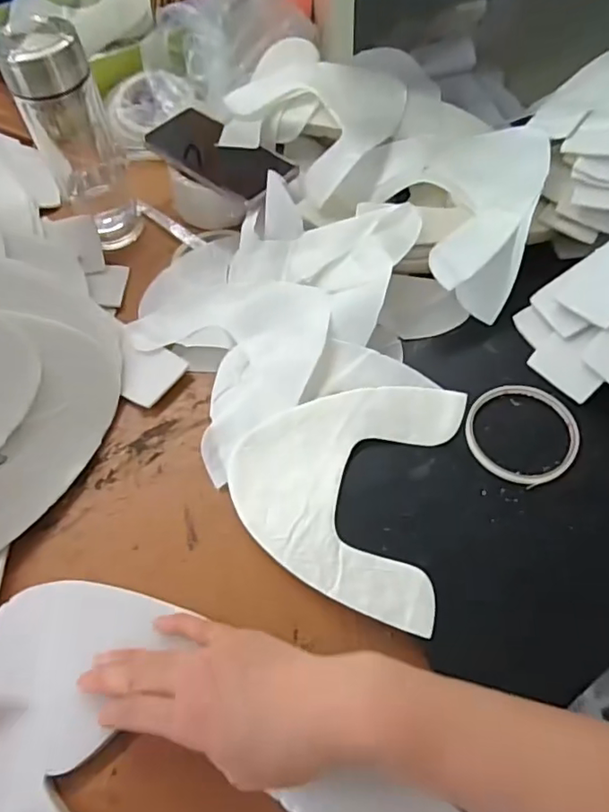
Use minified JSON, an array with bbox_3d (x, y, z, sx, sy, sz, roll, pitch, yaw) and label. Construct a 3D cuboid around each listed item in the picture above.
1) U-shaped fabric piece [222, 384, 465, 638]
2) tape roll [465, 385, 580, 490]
[{"bbox_3d":[0.026,0.058,0.435,0.167,0.020,0.182,12,61,9],"label":"U-shaped fabric piece"},{"bbox_3d":[0.173,0.021,0.448,0.086,0.008,0.085,-1,59,1],"label":"tape roll"}]

